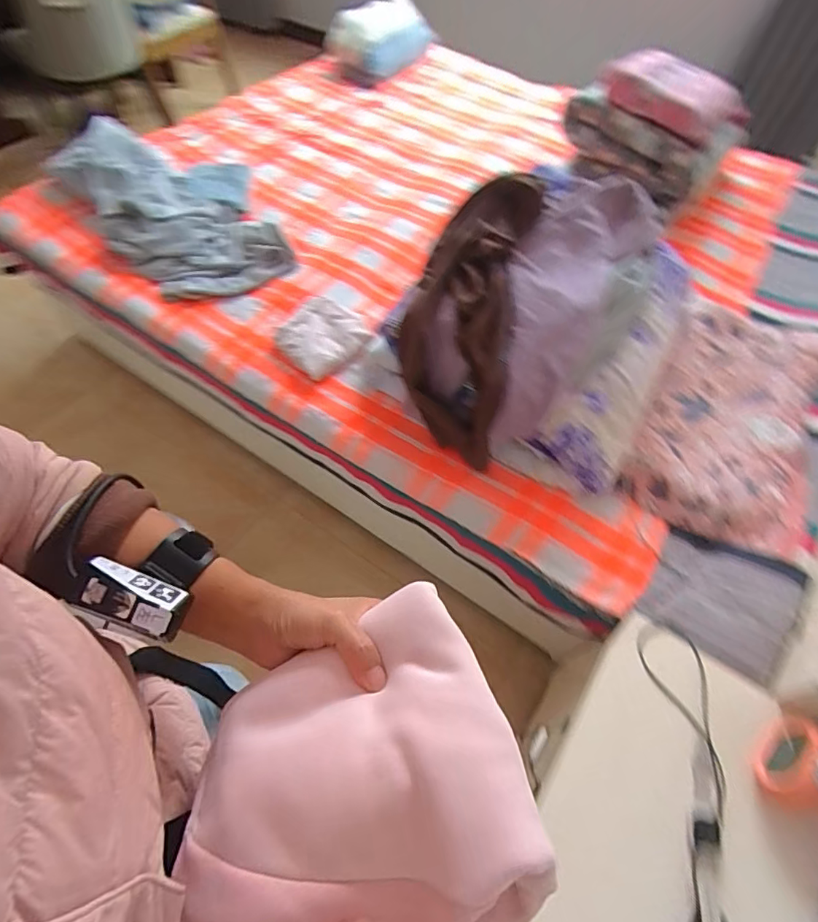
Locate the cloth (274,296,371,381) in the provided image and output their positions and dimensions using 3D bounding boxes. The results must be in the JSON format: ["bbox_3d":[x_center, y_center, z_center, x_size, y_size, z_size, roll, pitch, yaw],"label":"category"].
[{"bbox_3d":[-0.199,-0.294,1.173,0.204,0.065,0.193,34,62,17],"label":"cloth"}]

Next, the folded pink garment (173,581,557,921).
[{"bbox_3d":[-0.042,0.189,0.287,0.211,0.051,0.198,-34,46,1],"label":"folded pink garment"}]

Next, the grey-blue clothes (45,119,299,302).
[{"bbox_3d":[-0.644,-0.731,1.360,0.479,0.151,0.718,-29,63,-19],"label":"grey-blue clothes"}]

